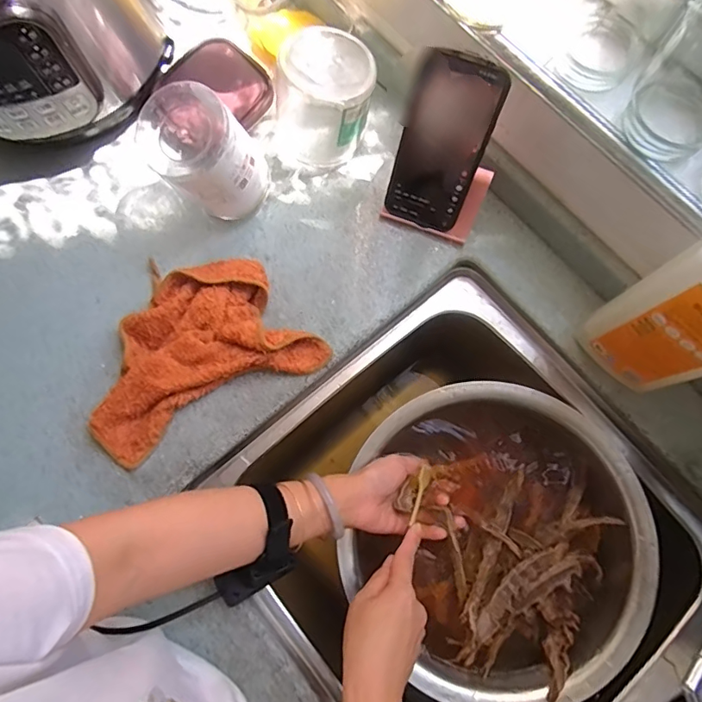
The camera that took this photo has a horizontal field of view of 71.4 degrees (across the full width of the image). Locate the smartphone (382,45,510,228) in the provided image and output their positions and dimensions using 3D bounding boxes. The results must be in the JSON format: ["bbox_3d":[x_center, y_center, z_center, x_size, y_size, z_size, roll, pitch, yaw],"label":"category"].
[{"bbox_3d":[0.085,-0.189,0.461,0.076,0.158,0.007,21,48,4],"label":"smartphone"}]

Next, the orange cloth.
[{"bbox_3d":[-0.156,-0.005,0.484,0.220,0.035,0.148,-27,77,-7],"label":"orange cloth"}]

